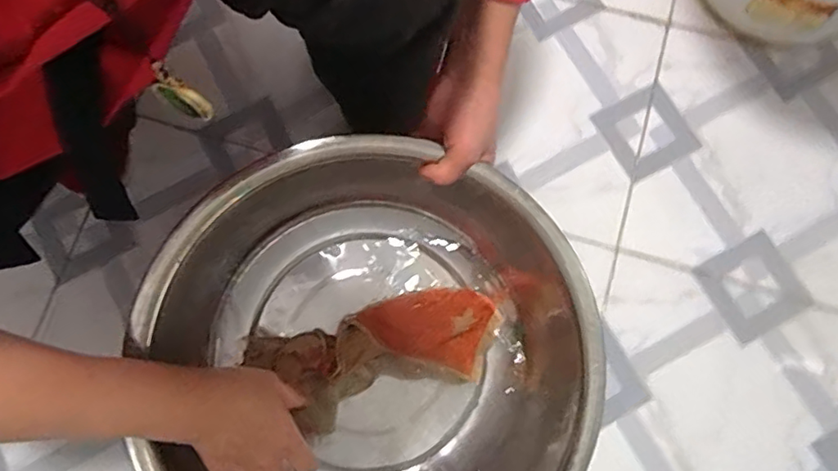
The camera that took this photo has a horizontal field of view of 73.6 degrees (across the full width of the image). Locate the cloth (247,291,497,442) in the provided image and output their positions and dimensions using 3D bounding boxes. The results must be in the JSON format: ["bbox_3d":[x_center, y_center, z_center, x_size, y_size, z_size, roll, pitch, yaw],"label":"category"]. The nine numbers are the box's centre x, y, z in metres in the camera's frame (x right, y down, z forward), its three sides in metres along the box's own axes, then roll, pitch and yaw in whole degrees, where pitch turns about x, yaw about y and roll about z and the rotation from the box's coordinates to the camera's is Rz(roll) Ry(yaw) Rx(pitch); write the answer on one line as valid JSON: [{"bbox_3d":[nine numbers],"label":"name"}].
[{"bbox_3d":[-0.040,0.123,0.562,0.242,0.025,0.103,-14,78,-6],"label":"cloth"}]

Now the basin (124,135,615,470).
[{"bbox_3d":[-0.033,0.121,0.507,0.366,0.156,0.367,0,78,1],"label":"basin"}]

